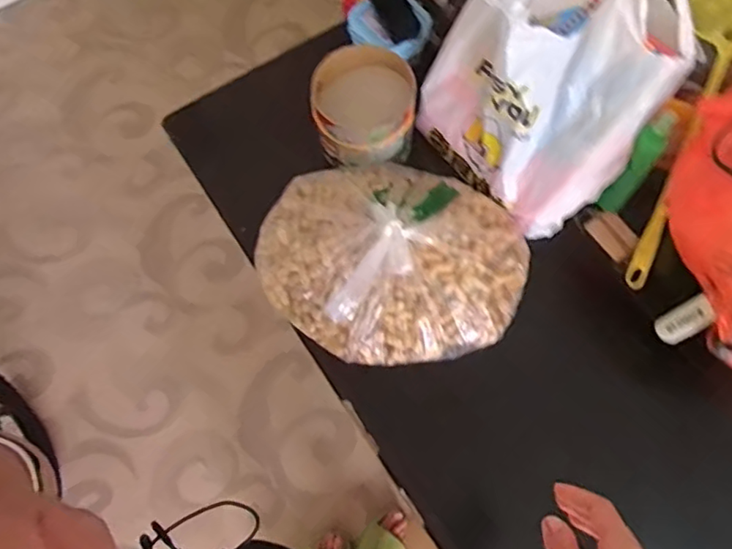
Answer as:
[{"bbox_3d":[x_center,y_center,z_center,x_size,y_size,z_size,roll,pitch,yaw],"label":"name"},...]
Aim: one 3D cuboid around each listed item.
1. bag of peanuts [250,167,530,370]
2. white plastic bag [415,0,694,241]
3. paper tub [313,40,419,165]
[{"bbox_3d":[0.033,-0.032,0.781,0.353,0.113,0.288,28,72,11],"label":"bag of peanuts"},{"bbox_3d":[0.225,-0.251,0.749,0.180,0.317,0.283,-39,73,-13],"label":"white plastic bag"},{"bbox_3d":[-0.004,-0.252,0.860,0.142,0.113,0.178,-2,69,0],"label":"paper tub"}]

